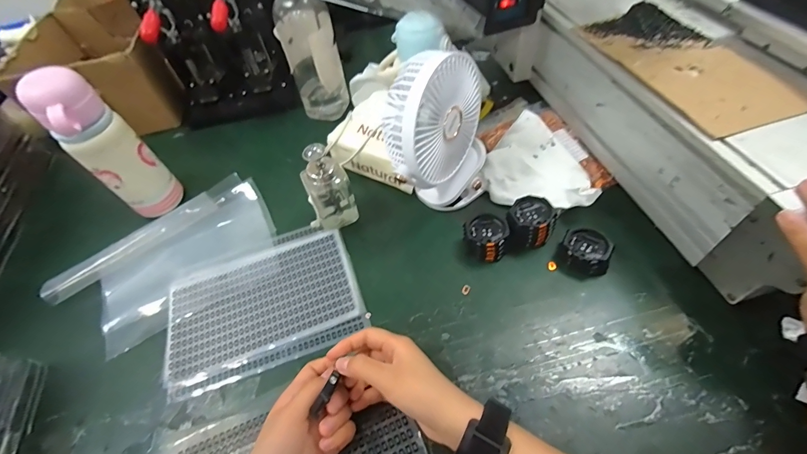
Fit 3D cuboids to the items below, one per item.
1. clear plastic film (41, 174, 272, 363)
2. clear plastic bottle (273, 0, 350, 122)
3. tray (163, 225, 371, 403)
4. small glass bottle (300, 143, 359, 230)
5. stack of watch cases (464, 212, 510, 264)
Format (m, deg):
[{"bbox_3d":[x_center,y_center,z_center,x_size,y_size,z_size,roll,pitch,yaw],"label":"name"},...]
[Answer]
[{"bbox_3d":[-0.312,0.044,0.492,0.284,0.033,0.167,-37,58,-23],"label":"clear plastic film"},{"bbox_3d":[-0.149,-0.277,0.604,0.086,0.197,0.079,-15,53,-5],"label":"clear plastic bottle"},{"bbox_3d":[-0.172,0.090,0.440,0.226,0.011,0.177,-19,53,-11],"label":"tray"},{"bbox_3d":[-0.100,-0.046,0.472,0.063,0.121,0.047,-15,53,-5],"label":"small glass bottle"},{"bbox_3d":[0.102,0.013,0.454,0.053,0.037,0.053,9,55,13],"label":"stack of watch cases"}]

